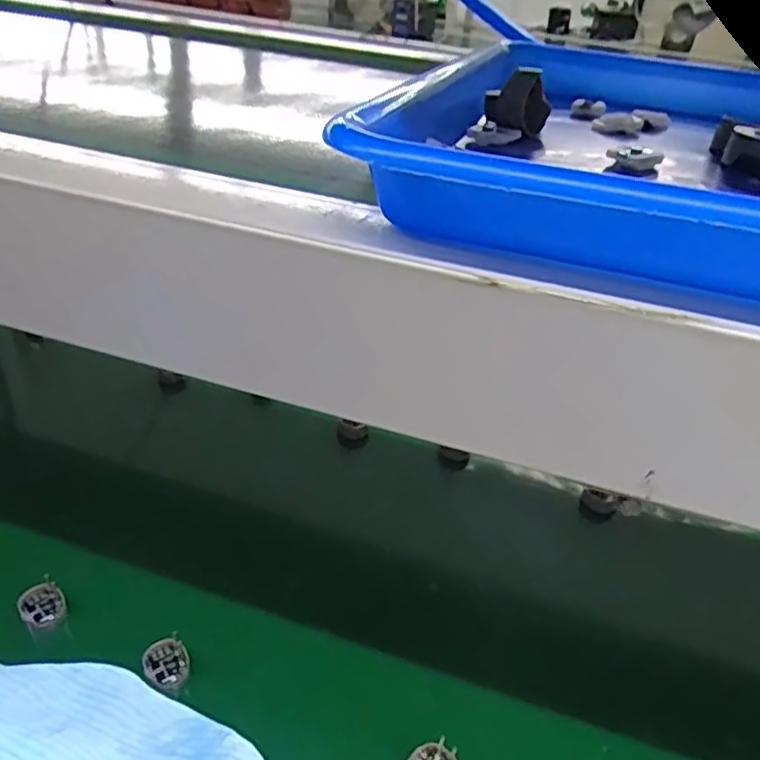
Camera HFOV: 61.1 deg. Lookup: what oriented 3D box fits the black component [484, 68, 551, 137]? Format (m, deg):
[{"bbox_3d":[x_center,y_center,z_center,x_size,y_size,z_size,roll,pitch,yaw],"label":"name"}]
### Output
[{"bbox_3d":[0.061,-0.125,0.287,0.028,0.023,0.027,13,36,10],"label":"black component"}]

